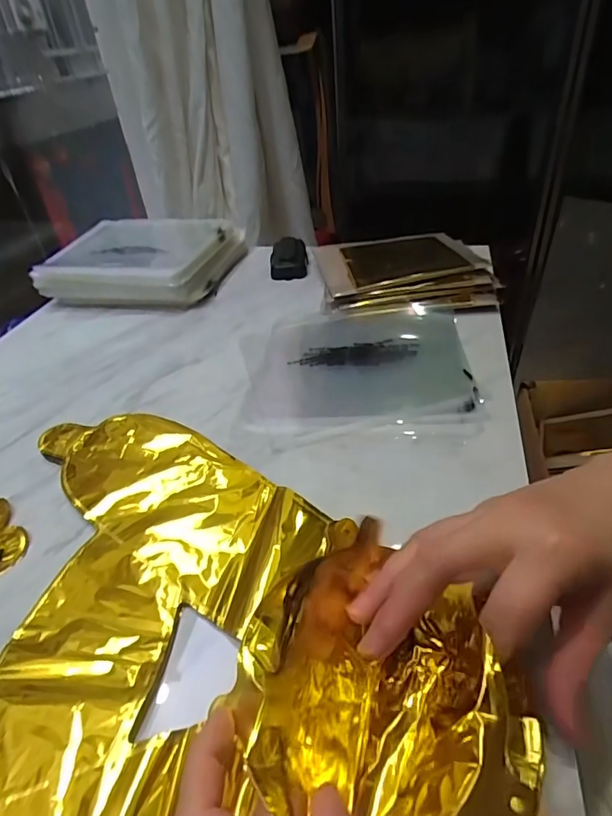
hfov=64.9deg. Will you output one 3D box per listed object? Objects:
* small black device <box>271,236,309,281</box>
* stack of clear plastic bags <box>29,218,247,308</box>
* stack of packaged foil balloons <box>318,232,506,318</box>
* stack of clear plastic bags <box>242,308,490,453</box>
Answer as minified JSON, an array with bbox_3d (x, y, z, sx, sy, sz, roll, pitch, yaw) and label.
[{"bbox_3d":[-0.025,-0.218,0.703,0.054,0.031,0.099,-6,38,0],"label":"small black device"},{"bbox_3d":[-0.229,-0.220,0.706,0.233,0.059,0.229,5,39,14],"label":"stack of clear plastic bags"},{"bbox_3d":[0.122,-0.176,0.616,0.196,0.036,0.200,-5,38,2],"label":"stack of packaged foil balloons"},{"bbox_3d":[0.047,-0.041,0.478,0.224,0.012,0.218,-3,38,5],"label":"stack of clear plastic bags"}]

